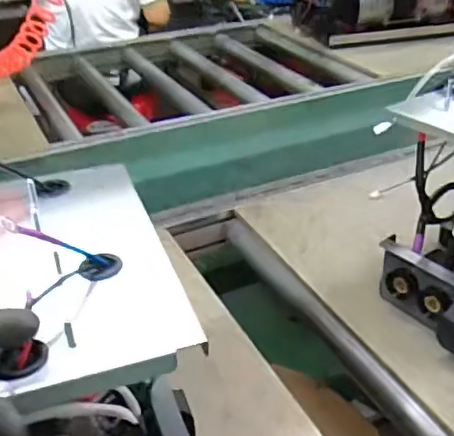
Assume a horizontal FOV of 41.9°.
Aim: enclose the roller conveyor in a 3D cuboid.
[{"bbox_3d":[-0.111,-0.382,1.566,0.812,0.082,0.686,-15,34,-20],"label":"roller conveyor"}]

